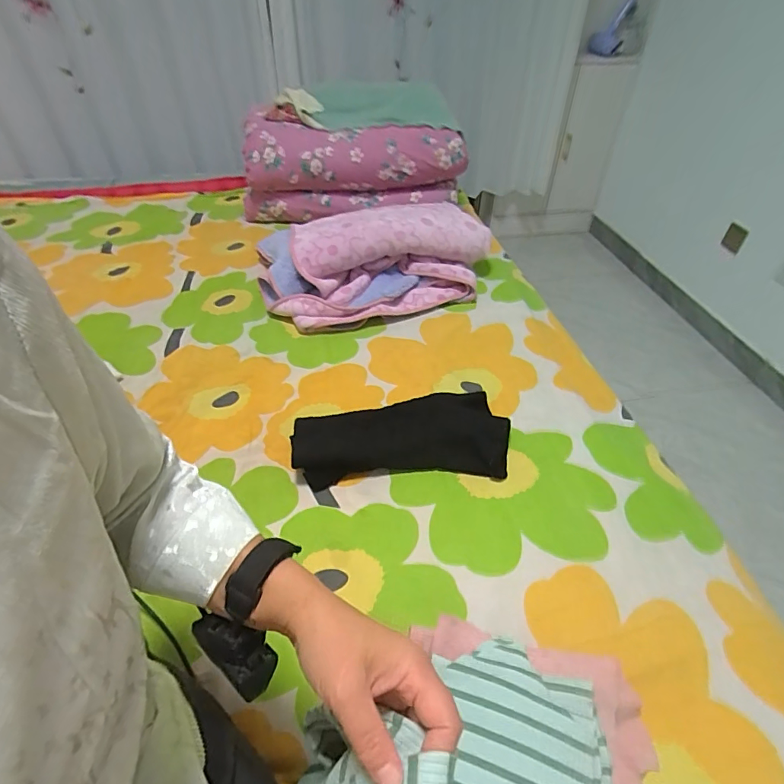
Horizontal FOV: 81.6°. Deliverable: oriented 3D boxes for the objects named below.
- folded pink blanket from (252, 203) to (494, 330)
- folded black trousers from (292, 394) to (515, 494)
[{"bbox_3d":[-0.044,-0.326,1.090,0.538,0.158,0.341,-8,45,-8],"label":"folded pink blanket"},{"bbox_3d":[0.016,0.077,0.763,0.358,0.039,0.179,-7,45,-7],"label":"folded black trousers"}]

